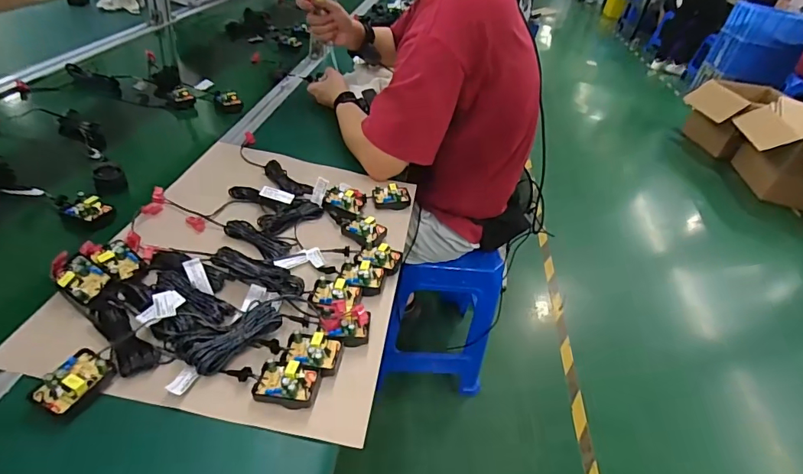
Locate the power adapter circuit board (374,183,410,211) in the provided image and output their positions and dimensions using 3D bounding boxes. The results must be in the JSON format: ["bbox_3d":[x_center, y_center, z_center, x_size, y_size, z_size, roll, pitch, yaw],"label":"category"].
[{"bbox_3d":[-0.015,-0.063,0.742,0.059,0.031,0.034,2,39,-12],"label":"power adapter circuit board"}]

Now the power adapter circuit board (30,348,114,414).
[{"bbox_3d":[-0.292,0.129,0.408,0.037,0.024,0.056,22,39,12],"label":"power adapter circuit board"}]

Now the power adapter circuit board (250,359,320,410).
[{"bbox_3d":[-0.110,0.142,0.445,0.057,0.028,0.037,15,38,4],"label":"power adapter circuit board"}]

